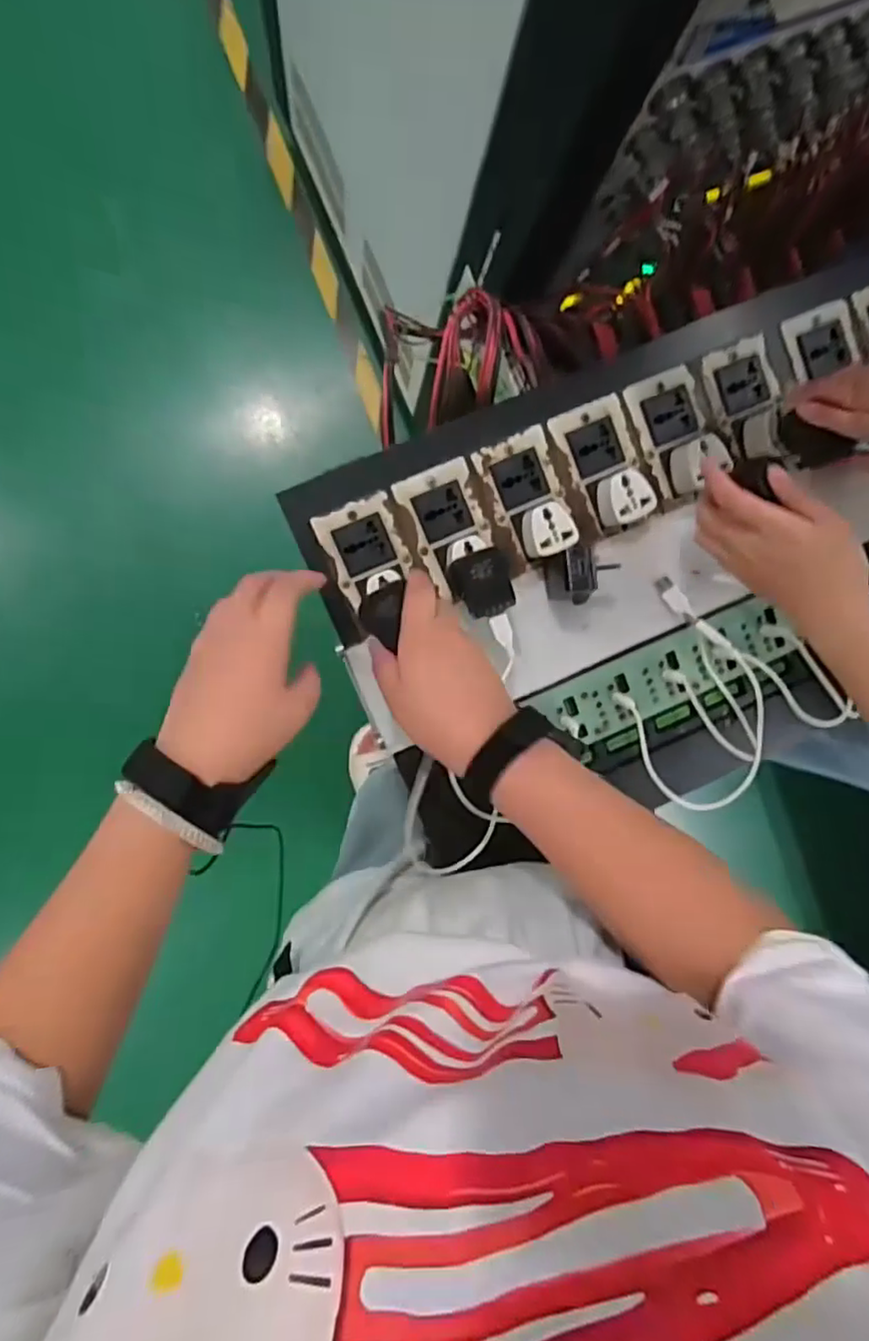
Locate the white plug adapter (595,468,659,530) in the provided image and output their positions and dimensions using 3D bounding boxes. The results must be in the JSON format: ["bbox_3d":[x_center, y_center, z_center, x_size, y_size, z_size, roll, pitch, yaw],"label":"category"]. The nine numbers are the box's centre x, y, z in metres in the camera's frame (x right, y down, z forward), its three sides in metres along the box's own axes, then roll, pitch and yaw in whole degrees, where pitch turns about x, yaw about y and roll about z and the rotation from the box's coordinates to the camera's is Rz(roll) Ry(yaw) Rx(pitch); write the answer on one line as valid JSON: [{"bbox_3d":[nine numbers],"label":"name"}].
[{"bbox_3d":[0.153,-0.139,0.499,0.035,0.030,0.040,-29,96,-6],"label":"white plug adapter"}]

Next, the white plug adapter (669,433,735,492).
[{"bbox_3d":[0.220,-0.170,0.507,0.035,0.035,0.038,-2,93,-8],"label":"white plug adapter"}]

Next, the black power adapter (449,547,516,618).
[{"bbox_3d":[0.038,-0.067,0.468,0.042,0.026,0.048,-19,95,-7],"label":"black power adapter"}]

